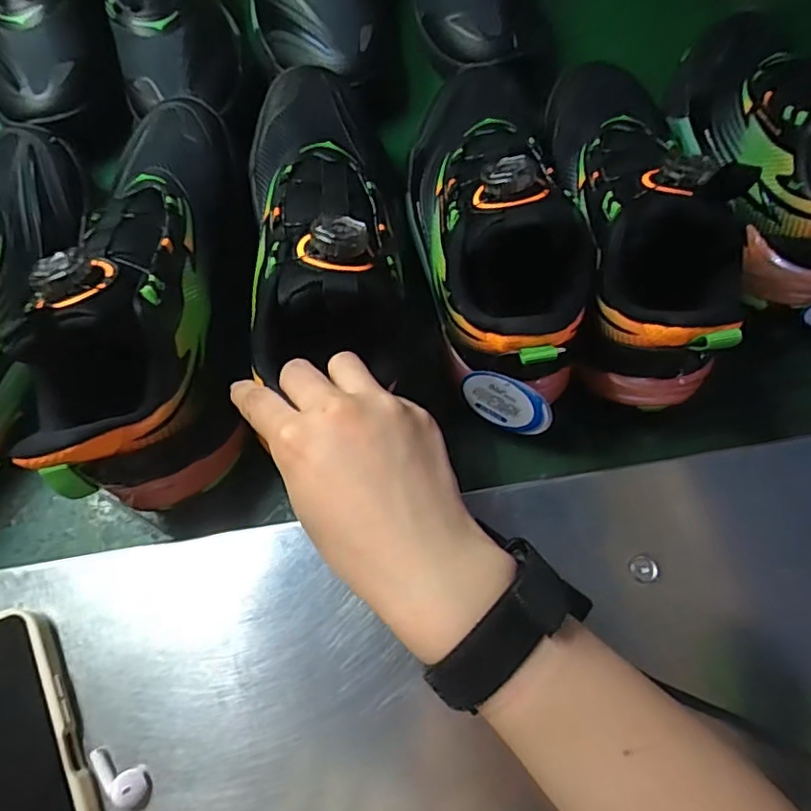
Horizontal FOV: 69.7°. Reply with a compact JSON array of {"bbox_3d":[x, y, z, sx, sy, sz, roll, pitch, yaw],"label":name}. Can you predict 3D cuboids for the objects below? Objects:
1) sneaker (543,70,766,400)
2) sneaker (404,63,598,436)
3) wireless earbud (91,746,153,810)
[{"bbox_3d":[0.142,-0.119,0.343,0.080,0.106,0.223,-5,71,-2],"label":"sneaker"},{"bbox_3d":[0.054,-0.115,0.361,0.096,0.124,0.252,-3,71,-2],"label":"sneaker"},{"bbox_3d":[-0.140,0.180,0.284,0.035,0.013,0.015,23,72,22],"label":"wireless earbud"}]

